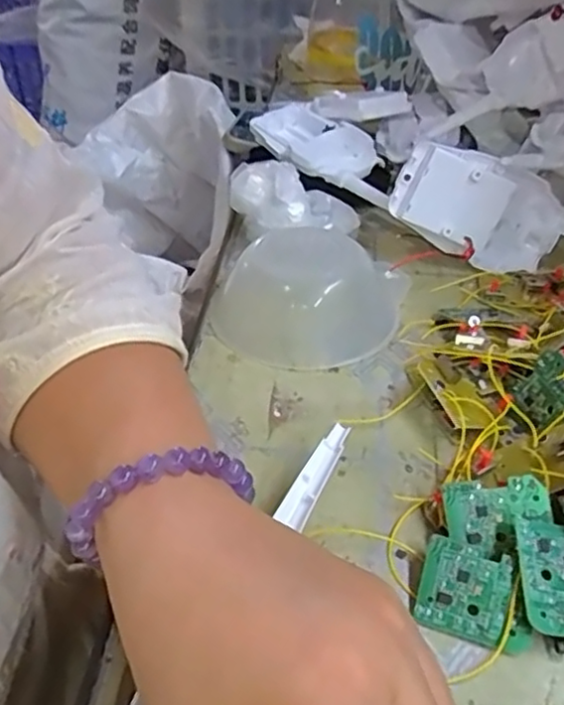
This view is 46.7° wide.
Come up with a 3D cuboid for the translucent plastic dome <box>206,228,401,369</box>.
[{"bbox_3d":[0.011,-0.031,0.377,0.095,0.033,0.090,1,40,-1],"label":"translucent plastic dome"}]

